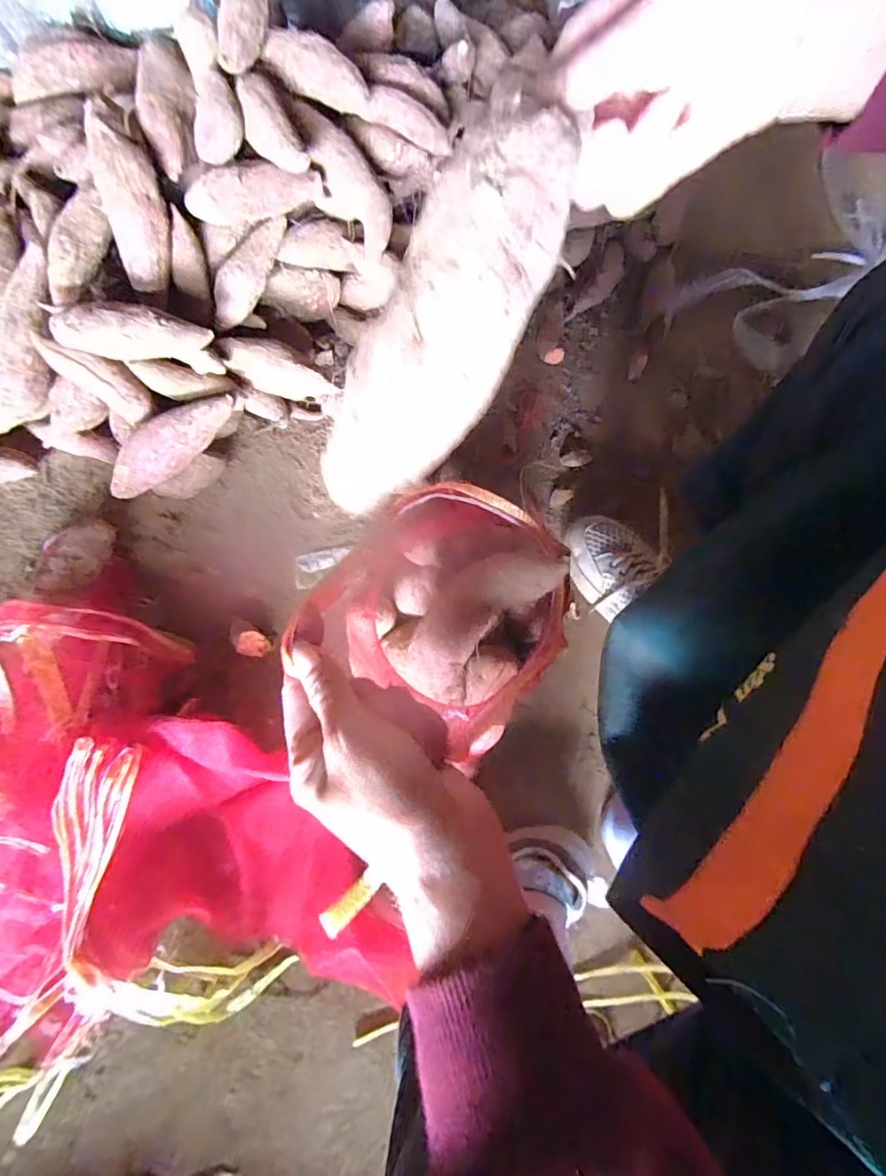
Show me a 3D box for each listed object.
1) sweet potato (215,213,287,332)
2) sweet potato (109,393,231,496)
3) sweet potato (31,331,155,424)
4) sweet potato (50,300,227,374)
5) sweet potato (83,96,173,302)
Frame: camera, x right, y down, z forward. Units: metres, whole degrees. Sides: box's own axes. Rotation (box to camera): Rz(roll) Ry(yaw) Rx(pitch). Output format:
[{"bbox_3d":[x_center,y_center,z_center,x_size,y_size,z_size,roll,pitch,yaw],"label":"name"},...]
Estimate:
[{"bbox_3d":[-0.233,-0.375,0.629,0.035,0.040,0.145,43,107,10],"label":"sweet potato"},{"bbox_3d":[-0.327,-0.170,0.626,0.185,0.048,0.046,-37,78,4],"label":"sweet potato"},{"bbox_3d":[-0.394,-0.241,0.601,0.124,0.058,0.041,32,72,-33],"label":"sweet potato"},{"bbox_3d":[-0.329,-0.278,0.577,0.165,0.056,0.045,0,73,-26],"label":"sweet potato"},{"bbox_3d":[-0.330,-0.416,0.563,0.062,0.046,0.176,-4,118,-2],"label":"sweet potato"}]

